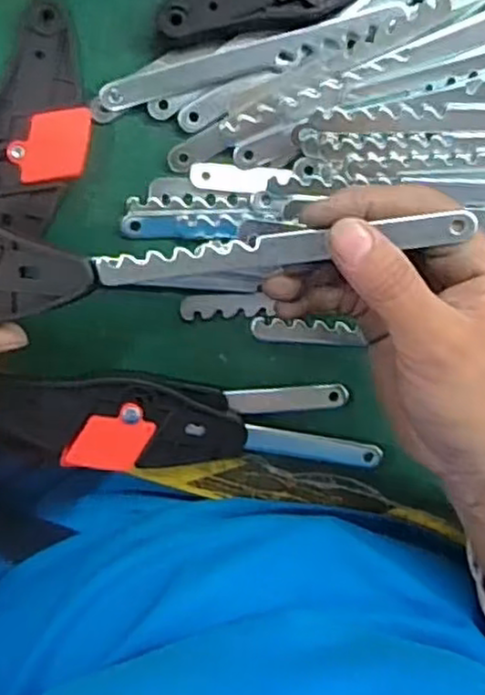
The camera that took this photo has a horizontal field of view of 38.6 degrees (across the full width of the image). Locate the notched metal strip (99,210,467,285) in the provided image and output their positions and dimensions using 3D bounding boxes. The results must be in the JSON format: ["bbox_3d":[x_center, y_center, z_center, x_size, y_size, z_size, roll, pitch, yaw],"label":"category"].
[{"bbox_3d":[0.016,-0.038,0.277,0.147,0.010,0.013,-7,98,4],"label":"notched metal strip"}]

